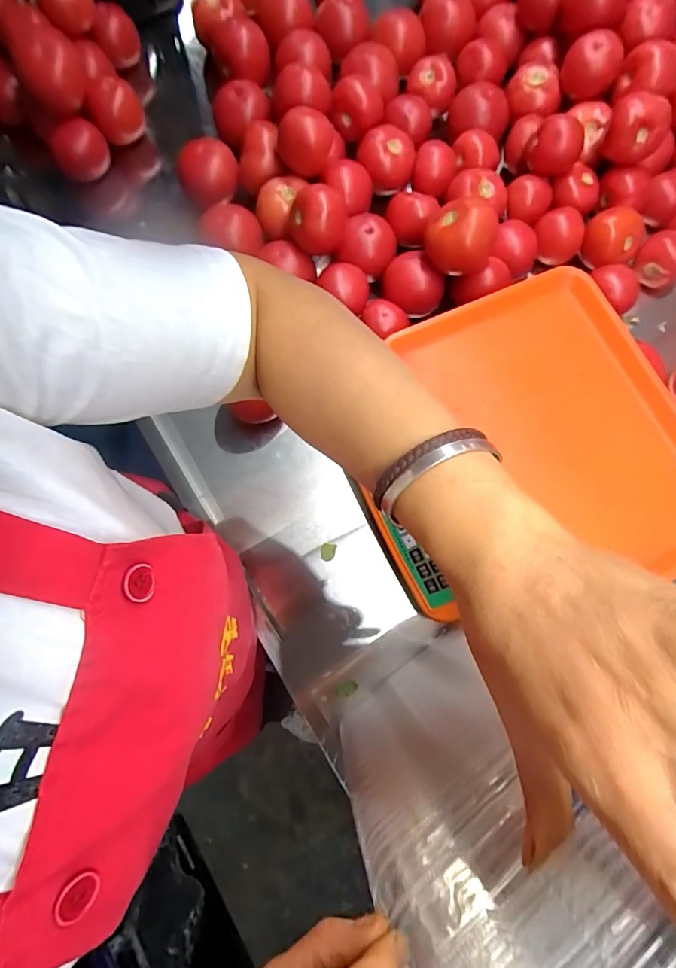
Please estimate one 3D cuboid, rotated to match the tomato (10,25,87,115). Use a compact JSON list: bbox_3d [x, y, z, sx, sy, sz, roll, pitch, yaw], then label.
[{"bbox_3d":[-0.331,-0.481,0.512,0.072,0.059,0.058,-27,79,-8],"label":"tomato"}]

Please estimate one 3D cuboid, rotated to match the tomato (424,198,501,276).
[{"bbox_3d":[0.129,-0.261,0.468,0.069,0.069,0.068,0,77,-2],"label":"tomato"}]

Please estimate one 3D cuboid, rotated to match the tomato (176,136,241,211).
[{"bbox_3d":[-0.156,-0.368,0.541,0.073,0.061,0.057,-9,77,-4],"label":"tomato"}]

